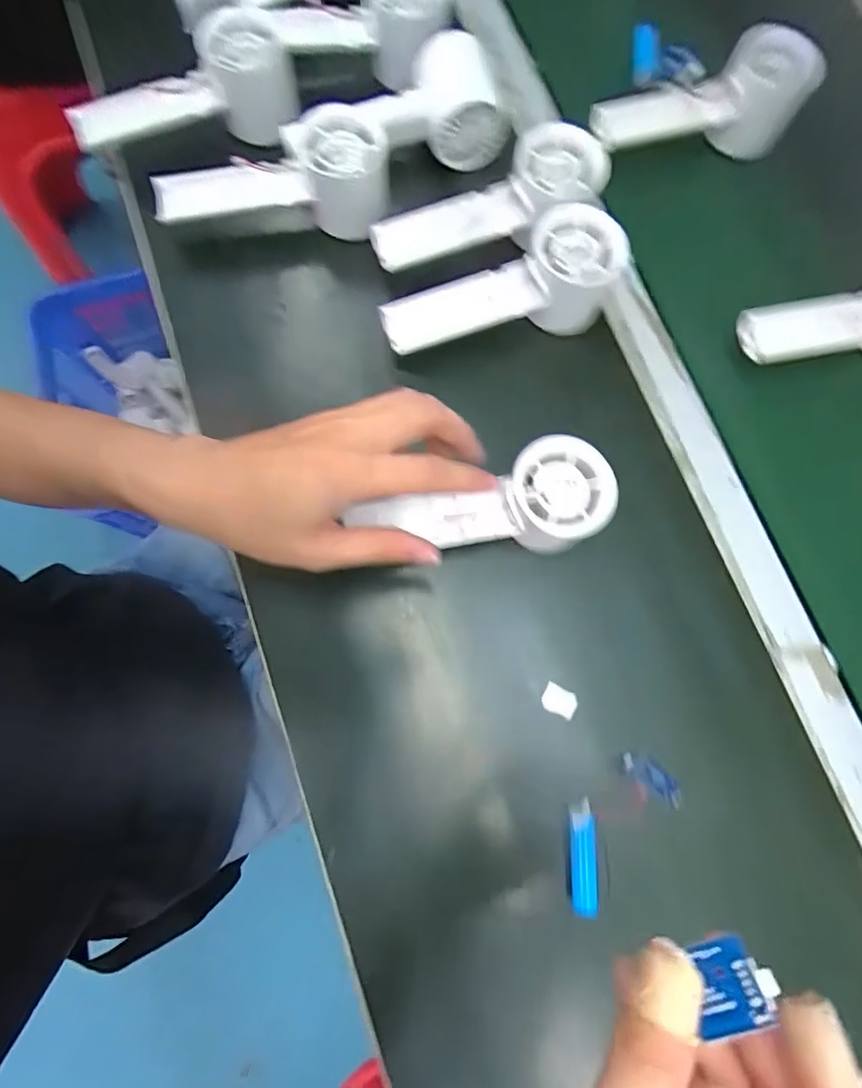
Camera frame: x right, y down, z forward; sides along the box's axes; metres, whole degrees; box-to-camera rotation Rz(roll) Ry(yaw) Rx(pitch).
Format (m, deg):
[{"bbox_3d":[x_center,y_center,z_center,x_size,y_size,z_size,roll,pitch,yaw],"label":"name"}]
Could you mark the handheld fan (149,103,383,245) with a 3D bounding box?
[{"bbox_3d":[-0.110,-0.251,0.361,0.159,0.052,0.074,-4,78,-2],"label":"handheld fan"}]

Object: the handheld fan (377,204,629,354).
[{"bbox_3d":[0.046,-0.170,0.349,0.158,0.060,0.056,-15,79,-4],"label":"handheld fan"}]

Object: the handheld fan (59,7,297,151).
[{"bbox_3d":[-0.178,-0.331,0.383,0.159,0.047,0.070,-5,78,10],"label":"handheld fan"}]

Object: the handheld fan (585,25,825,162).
[{"bbox_3d":[0.195,-0.336,0.384,0.151,0.065,0.054,-9,78,-3],"label":"handheld fan"}]

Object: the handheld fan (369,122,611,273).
[{"bbox_3d":[0.043,-0.233,0.352,0.169,0.038,0.059,-17,79,-5],"label":"handheld fan"}]

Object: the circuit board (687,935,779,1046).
[{"bbox_3d":[0.090,0.133,0.156,0.025,0.004,0.020,-30,42,10],"label":"circuit board"}]

